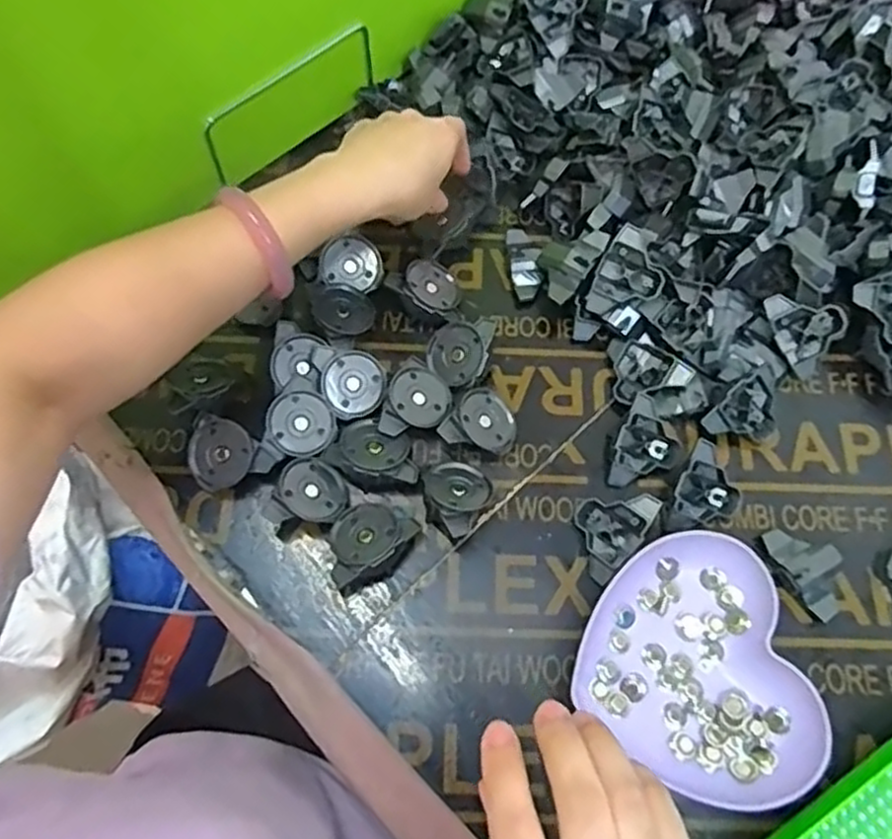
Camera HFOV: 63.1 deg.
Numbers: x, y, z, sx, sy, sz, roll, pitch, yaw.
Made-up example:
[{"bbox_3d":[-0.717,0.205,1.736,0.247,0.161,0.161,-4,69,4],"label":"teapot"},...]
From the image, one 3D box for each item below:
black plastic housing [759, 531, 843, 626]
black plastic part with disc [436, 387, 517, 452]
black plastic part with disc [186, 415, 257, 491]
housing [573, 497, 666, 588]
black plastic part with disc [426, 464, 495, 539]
[{"bbox_3d":[0.231,0.096,0.460,0.036,0.017,0.060,-18,69,-7],"label":"black plastic housing"},{"bbox_3d":[0.025,0.005,0.486,0.040,0.031,0.049,34,72,13],"label":"black plastic part with disc"},{"bbox_3d":[-0.146,0.021,0.472,0.044,0.008,0.047,-4,86,13],"label":"black plastic part with disc"},{"bbox_3d":[0.104,0.070,0.462,0.040,0.028,0.055,32,71,12],"label":"housing"},{"bbox_3d":[0.004,0.051,0.469,0.042,0.022,0.048,29,51,12],"label":"black plastic part with disc"}]

